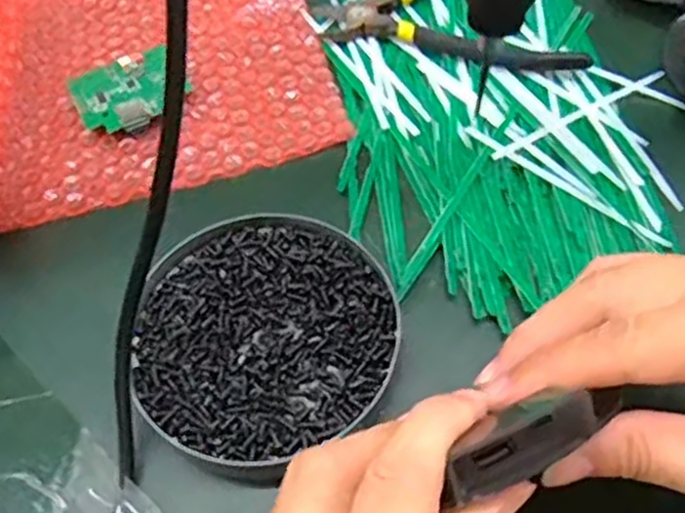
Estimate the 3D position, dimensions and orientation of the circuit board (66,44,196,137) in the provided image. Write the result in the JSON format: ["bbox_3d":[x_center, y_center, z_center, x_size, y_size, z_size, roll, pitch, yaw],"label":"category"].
[{"bbox_3d":[-0.116,-0.091,0.399,0.057,0.008,0.053,-27,59,-13],"label":"circuit board"}]

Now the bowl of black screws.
[{"bbox_3d":[-0.035,0.033,0.313,0.110,0.019,0.109,-2,57,3],"label":"bowl of black screws"}]

